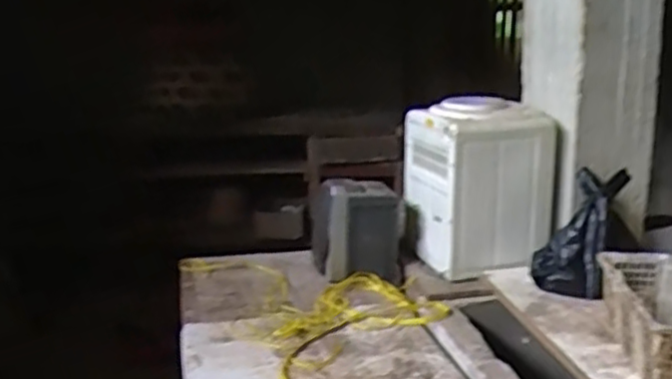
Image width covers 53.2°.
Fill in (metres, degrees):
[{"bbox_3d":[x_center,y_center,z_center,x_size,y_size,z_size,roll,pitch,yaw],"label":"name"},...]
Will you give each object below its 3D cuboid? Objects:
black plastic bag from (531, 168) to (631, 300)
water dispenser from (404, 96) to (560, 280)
[{"bbox_3d":[0.599,0.099,1.616,0.093,0.336,0.149,29,-6,-37],"label":"black plastic bag"},{"bbox_3d":[0.380,-0.023,1.821,0.302,0.410,0.318,-5,15,-15],"label":"water dispenser"}]

